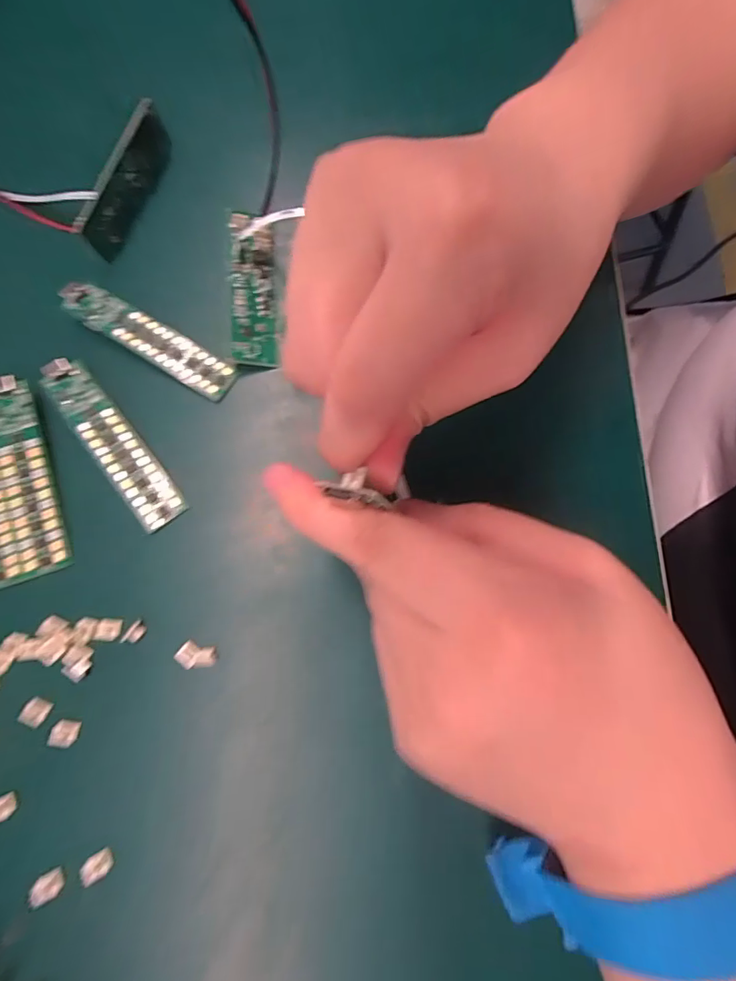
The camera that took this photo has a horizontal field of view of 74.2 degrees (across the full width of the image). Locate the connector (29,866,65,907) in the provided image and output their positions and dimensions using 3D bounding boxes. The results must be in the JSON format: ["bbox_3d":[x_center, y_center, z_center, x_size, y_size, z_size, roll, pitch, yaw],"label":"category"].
[{"bbox_3d":[-0.111,0.138,0.169,0.010,0.005,0.008,-34,77,-9],"label":"connector"}]

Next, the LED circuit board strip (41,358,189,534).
[{"bbox_3d":[-0.109,-0.021,0.207,0.018,0.012,0.085,-38,77,-10],"label":"LED circuit board strip"}]

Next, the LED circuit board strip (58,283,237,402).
[{"bbox_3d":[-0.100,-0.069,0.221,0.084,0.012,0.018,29,77,8],"label":"LED circuit board strip"}]

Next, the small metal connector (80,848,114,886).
[{"bbox_3d":[-0.095,0.132,0.170,0.011,0.006,0.007,-39,77,-10],"label":"small metal connector"}]

